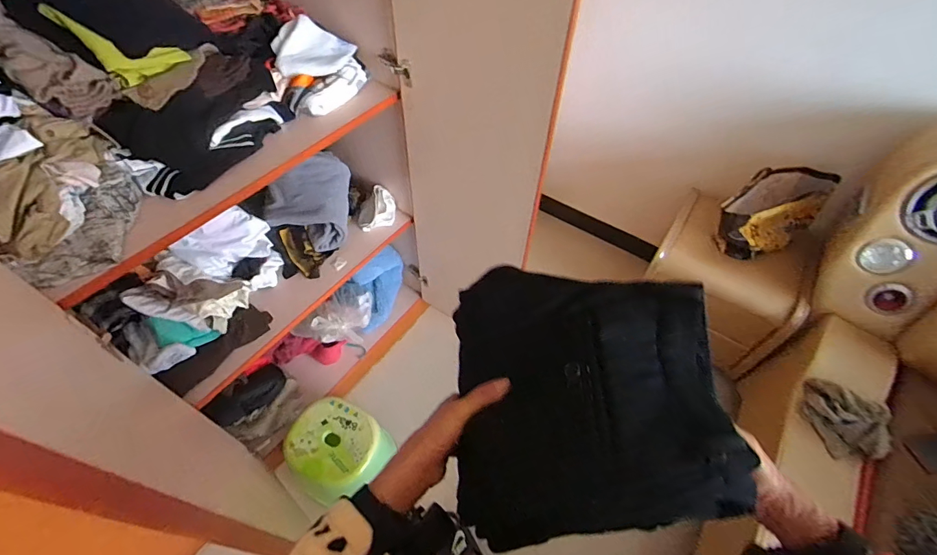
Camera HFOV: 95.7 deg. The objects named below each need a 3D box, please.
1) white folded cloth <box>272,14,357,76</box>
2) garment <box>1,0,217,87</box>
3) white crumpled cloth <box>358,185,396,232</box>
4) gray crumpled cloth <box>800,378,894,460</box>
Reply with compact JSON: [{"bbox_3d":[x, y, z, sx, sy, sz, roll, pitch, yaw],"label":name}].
[{"bbox_3d":[-0.381,-0.544,1.011,0.170,0.040,0.175,25,61,-4],"label":"white folded cloth"},{"bbox_3d":[-0.689,-0.520,0.827,0.250,0.150,0.255,26,56,16],"label":"garment"},{"bbox_3d":[-0.303,-0.223,1.394,0.133,0.070,0.124,-11,54,-11],"label":"white crumpled cloth"},{"bbox_3d":[1.031,0.384,1.165,0.134,0.101,0.220,-21,56,-18],"label":"gray crumpled cloth"}]

